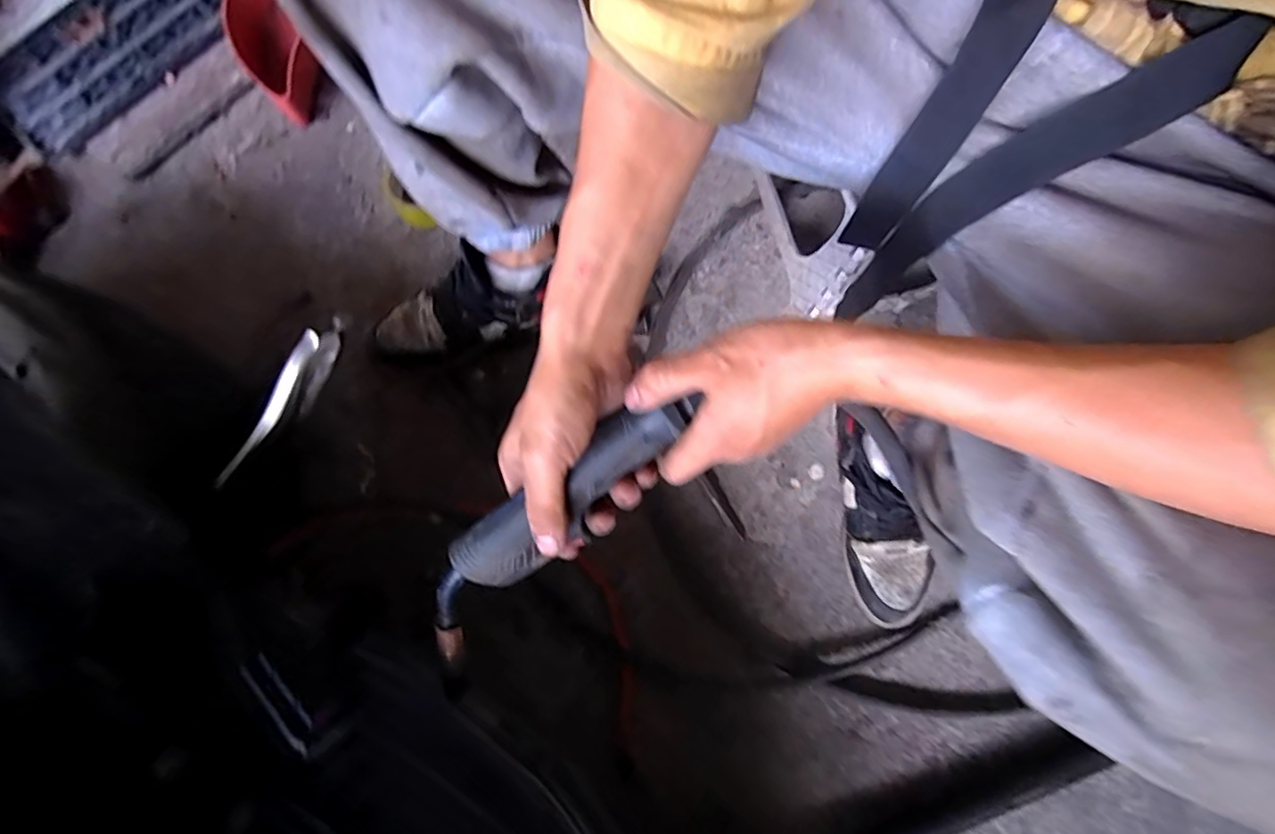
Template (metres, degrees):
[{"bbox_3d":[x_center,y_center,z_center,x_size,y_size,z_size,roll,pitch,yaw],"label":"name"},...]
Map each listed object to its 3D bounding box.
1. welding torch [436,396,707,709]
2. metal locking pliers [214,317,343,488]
[{"bbox_3d":[-0.070,0.084,0.364,0.061,0.050,0.271,46,105,9],"label":"welding torch"},{"bbox_3d":[-0.269,-0.012,0.428,0.014,0.044,0.144,31,81,6],"label":"metal locking pliers"}]

